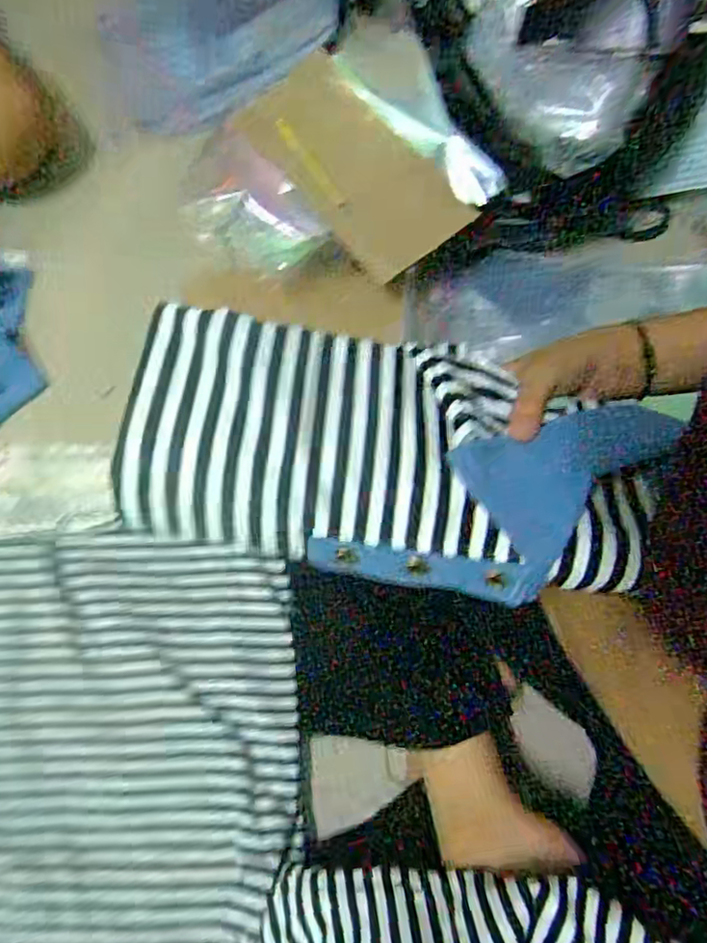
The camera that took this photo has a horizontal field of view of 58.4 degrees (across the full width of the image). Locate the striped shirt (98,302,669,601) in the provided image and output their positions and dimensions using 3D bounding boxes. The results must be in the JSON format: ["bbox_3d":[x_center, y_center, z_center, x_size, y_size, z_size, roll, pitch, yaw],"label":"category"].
[{"bbox_3d":[0.010,-0.012,0.335,0.255,0.038,0.126,8,65,1],"label":"striped shirt"}]

